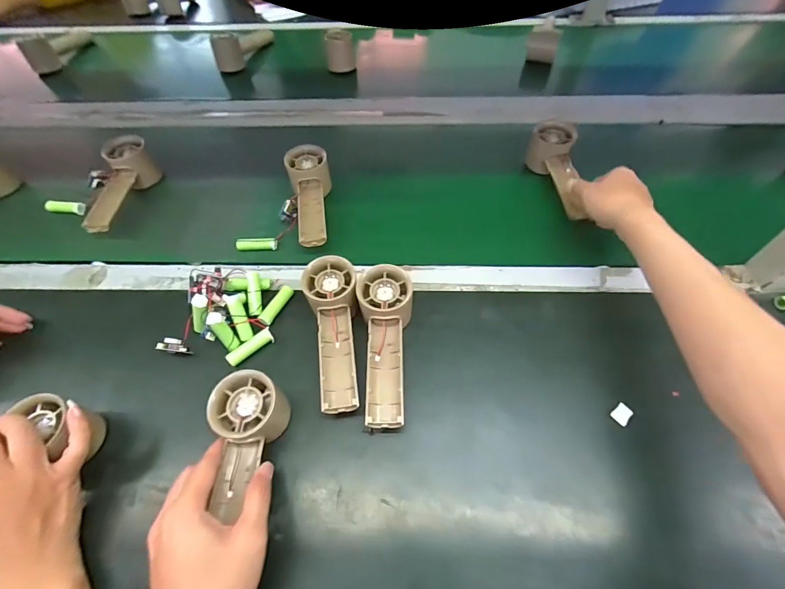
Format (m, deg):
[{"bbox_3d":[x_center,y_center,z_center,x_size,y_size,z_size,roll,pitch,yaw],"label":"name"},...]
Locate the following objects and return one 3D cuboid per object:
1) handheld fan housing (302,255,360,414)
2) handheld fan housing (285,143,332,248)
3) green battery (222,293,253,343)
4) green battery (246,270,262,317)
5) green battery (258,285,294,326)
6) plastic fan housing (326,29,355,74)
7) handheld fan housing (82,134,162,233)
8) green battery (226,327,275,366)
[{"bbox_3d":[-0.056,0.040,0.372,0.053,0.056,0.155,-9,58,-5],"label":"handheld fan housing"},{"bbox_3d":[-0.107,-0.129,0.504,0.053,0.067,0.160,-11,58,-5],"label":"handheld fan housing"},{"bbox_3d":[-0.164,0.025,0.392,0.014,0.052,0.015,-18,16,-10],"label":"green battery"},{"bbox_3d":[-0.156,-0.001,0.412,0.012,0.011,0.053,-9,76,-4],"label":"green battery"},{"bbox_3d":[-0.133,0.012,0.421,0.012,0.012,0.054,22,61,15],"label":"green battery"},{"bbox_3d":[-0.104,-0.488,0.722,0.056,0.059,0.063,-6,59,-2],"label":"plastic fan housing"},{"bbox_3d":[-0.386,-0.150,0.511,0.050,0.059,0.149,3,59,3],"label":"handheld fan housing"},{"bbox_3d":[-0.152,0.057,0.392,0.052,0.011,0.014,-36,63,-20],"label":"green battery"}]

